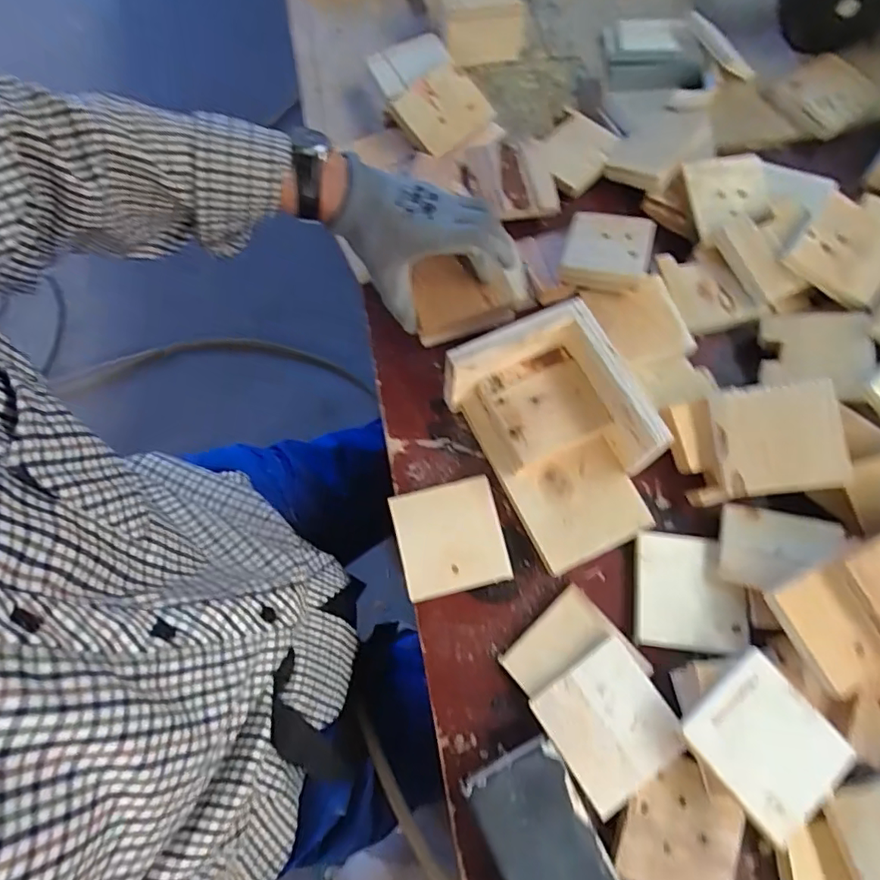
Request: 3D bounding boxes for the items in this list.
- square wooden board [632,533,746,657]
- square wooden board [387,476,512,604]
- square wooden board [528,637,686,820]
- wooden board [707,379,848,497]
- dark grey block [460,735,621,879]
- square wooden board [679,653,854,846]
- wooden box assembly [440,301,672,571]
[{"bbox_3d":[0.214,0.131,0.479,0.091,0.010,0.093,7,73,2],"label":"square wooden board"},{"bbox_3d":[0.008,0.086,0.493,0.090,0.013,0.092,-13,74,-4],"label":"square wooden board"},{"bbox_3d":[0.132,0.220,0.435,0.089,0.018,0.092,-32,76,-9],"label":"square wooden board"},{"bbox_3d":[0.286,0.000,0.474,0.097,0.013,0.091,-5,80,8],"label":"wooden board"},{"bbox_3d":[0.082,0.303,0.410,0.074,0.038,0.139,-26,75,-8],"label":"dark grey block"},{"bbox_3d":[0.236,0.218,0.404,0.089,0.015,0.091,-38,77,-11],"label":"square wooden board"},{"bbox_3d":[0.106,-0.003,0.479,0.122,0.081,0.197,-29,76,-9],"label":"wooden box assembly"}]

